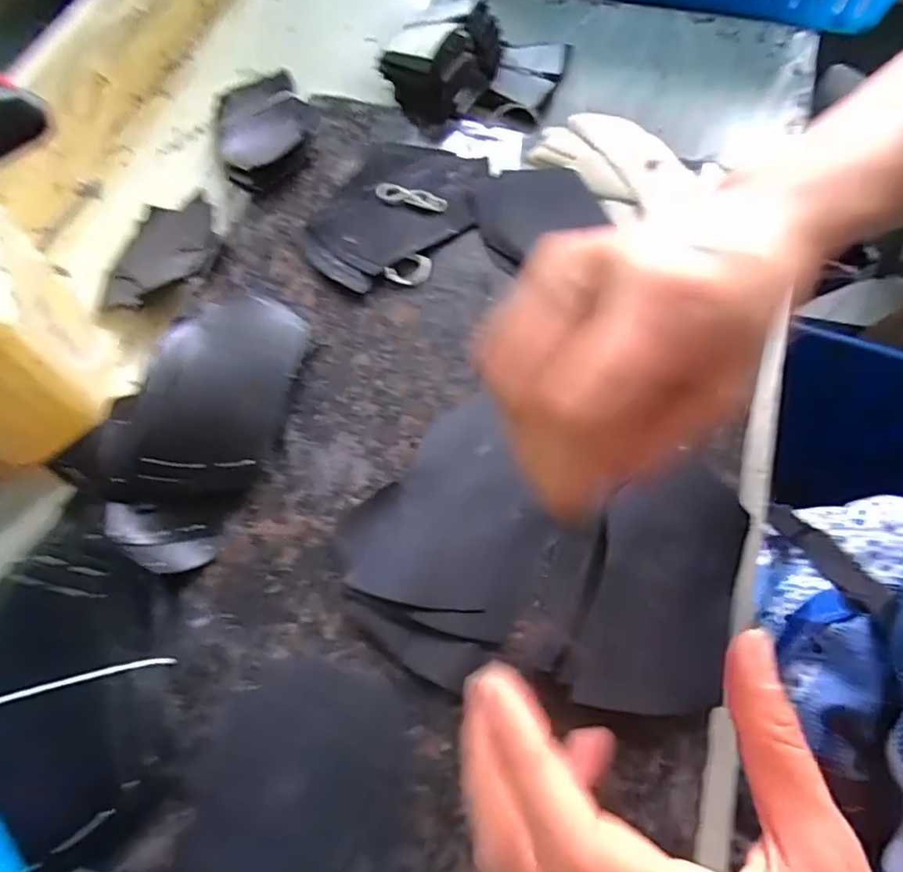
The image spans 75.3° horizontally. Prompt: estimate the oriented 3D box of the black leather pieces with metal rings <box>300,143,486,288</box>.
[{"bbox_3d":[-0.038,-0.155,0.399,0.133,0.011,0.088,-43,71,-15],"label":"black leather pieces with metal rings"}]

